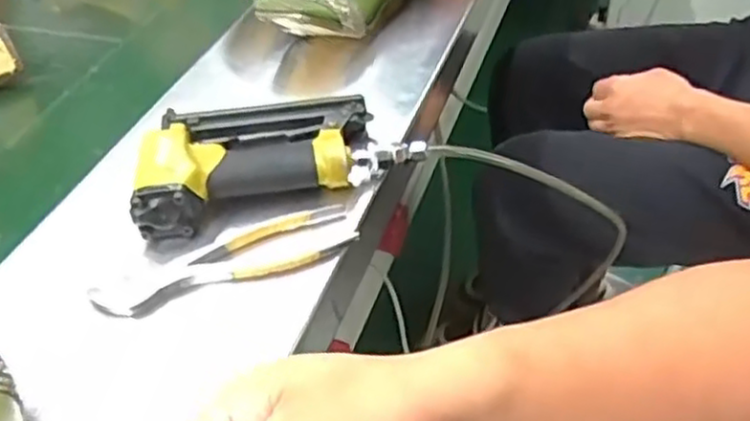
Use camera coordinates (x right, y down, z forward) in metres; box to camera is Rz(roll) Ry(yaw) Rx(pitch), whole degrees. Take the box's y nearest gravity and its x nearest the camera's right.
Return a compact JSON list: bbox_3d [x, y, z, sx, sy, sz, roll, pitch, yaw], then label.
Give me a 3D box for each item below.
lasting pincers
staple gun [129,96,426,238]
[{"bbox_3d":[-0.110,0.038,0.543,0.195,0.014,0.043,-18,46,-15],"label":"lasting pincers"},{"bbox_3d":[-0.083,-0.054,0.610,0.222,0.044,0.129,-9,44,-6],"label":"staple gun"}]

